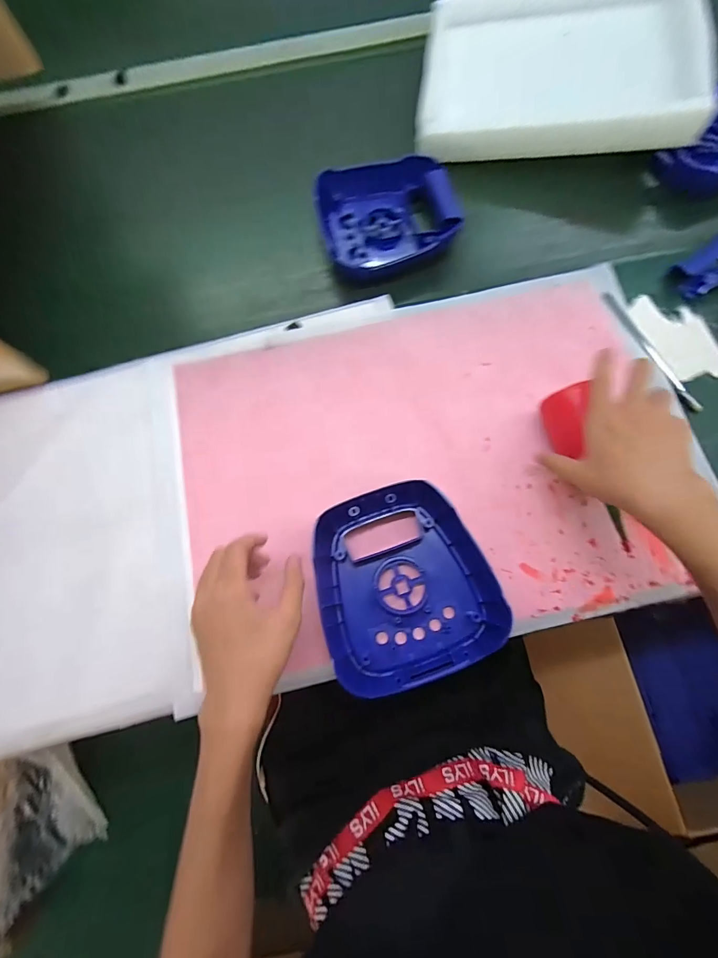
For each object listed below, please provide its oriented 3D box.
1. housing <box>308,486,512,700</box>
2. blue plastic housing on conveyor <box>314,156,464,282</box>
[{"bbox_3d":[0.042,0.099,0.401,0.160,0.033,0.184,-19,73,-3],"label":"housing"},{"bbox_3d":[0.037,-0.349,0.547,0.171,0.066,0.143,-14,73,-2],"label":"blue plastic housing on conveyor"}]

